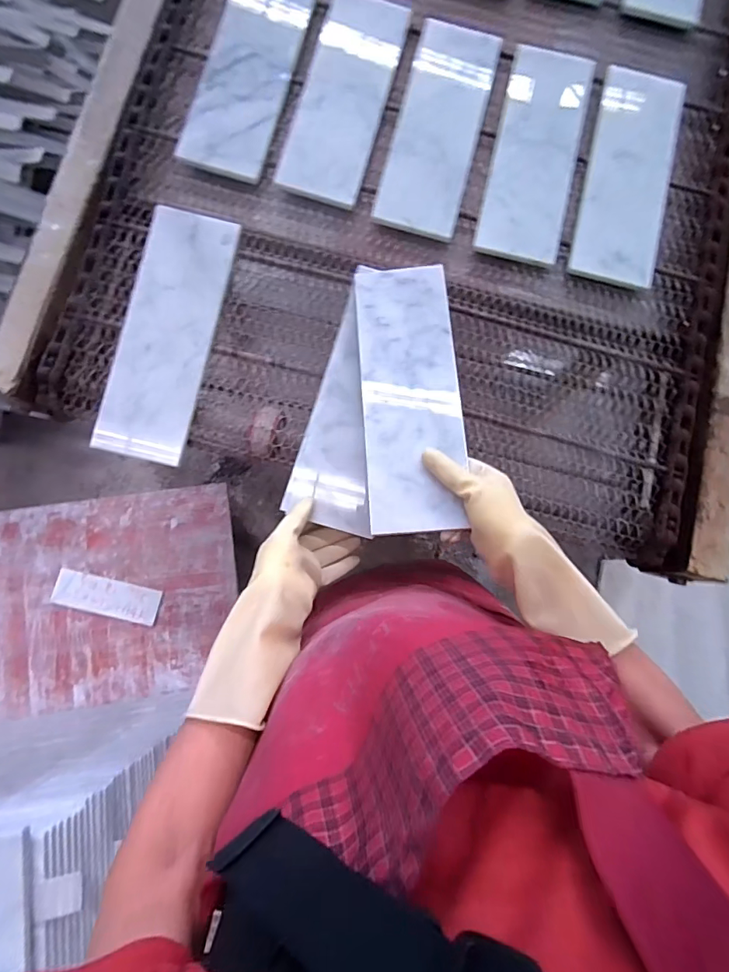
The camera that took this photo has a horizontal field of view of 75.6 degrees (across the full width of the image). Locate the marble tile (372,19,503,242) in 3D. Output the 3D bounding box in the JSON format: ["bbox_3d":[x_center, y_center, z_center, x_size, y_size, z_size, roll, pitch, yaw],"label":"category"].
[{"bbox_3d":[0.102,-0.489,0.636,0.110,0.010,0.324,14,80,1],"label":"marble tile"}]

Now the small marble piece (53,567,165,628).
[{"bbox_3d":[-0.594,0.255,1.080,0.243,0.021,0.082,12,80,1],"label":"small marble piece"}]

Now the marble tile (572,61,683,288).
[{"bbox_3d":[0.364,-0.429,0.642,0.116,0.018,0.333,15,80,1],"label":"marble tile"}]

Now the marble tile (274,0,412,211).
[{"bbox_3d":[-0.025,-0.531,0.637,0.111,0.013,0.332,14,78,-2],"label":"marble tile"}]

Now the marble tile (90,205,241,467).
[{"bbox_3d":[-0.242,-0.189,0.577,0.110,0.011,0.314,13,84,-1],"label":"marble tile"}]

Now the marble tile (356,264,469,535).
[{"bbox_3d":[0.049,-0.106,0.512,0.103,0.008,0.310,-5,74,5],"label":"marble tile"}]

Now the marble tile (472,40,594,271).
[{"bbox_3d":[0.234,-0.449,0.634,0.113,0.016,0.328,13,80,1],"label":"marble tile"}]

